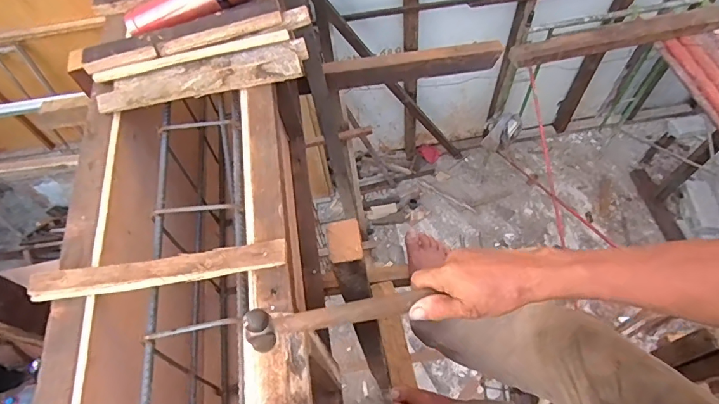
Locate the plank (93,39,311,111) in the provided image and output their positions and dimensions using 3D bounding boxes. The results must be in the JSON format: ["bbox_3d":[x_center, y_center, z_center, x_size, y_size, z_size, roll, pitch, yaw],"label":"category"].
[{"bbox_3d":[-0.259,-0.211,0.757,0.345,0.024,0.071,-14,59,-4],"label":"plank"}]

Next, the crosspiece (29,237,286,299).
[{"bbox_3d":[-0.262,0.091,0.593,0.333,0.021,0.035,-7,59,0],"label":"crosspiece"}]

